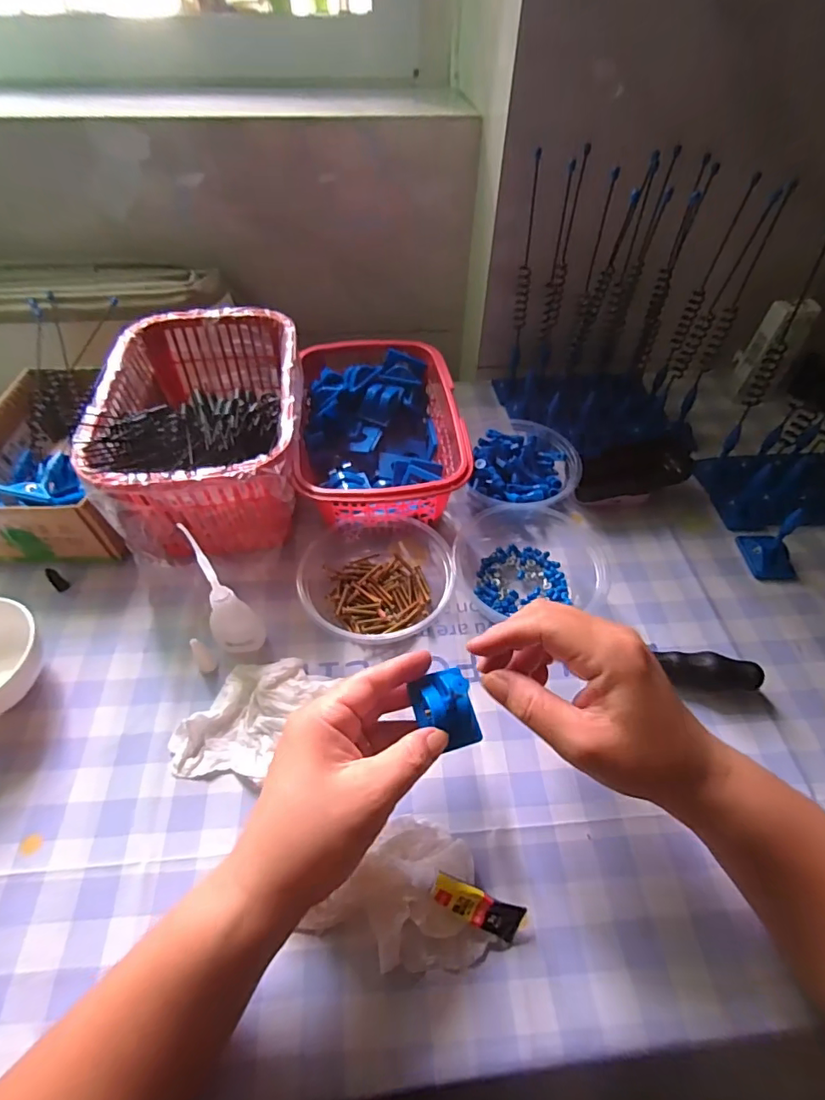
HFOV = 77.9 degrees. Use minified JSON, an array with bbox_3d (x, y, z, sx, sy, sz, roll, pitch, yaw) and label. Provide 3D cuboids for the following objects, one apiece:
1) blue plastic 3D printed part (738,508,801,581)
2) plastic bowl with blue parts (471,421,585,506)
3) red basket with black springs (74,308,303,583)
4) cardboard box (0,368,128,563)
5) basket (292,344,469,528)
[{"bbox_3d":[0.311,-0.005,0.431,0.039,0.046,0.045,1,52,0],"label":"blue plastic 3D printed part"},{"bbox_3d":[0.101,-0.078,0.483,0.098,0.046,0.094,0,52,0],"label":"plastic bowl with blue parts"},{"bbox_3d":[-0.174,-0.102,0.458,0.156,0.115,0.232,-5,53,-5],"label":"red basket with black springs"},{"bbox_3d":[-0.306,-0.077,0.461,0.137,0.075,0.183,1,52,0],"label":"cardboard box"},{"bbox_3d":[-0.030,-0.105,0.482,0.141,0.072,0.200,-5,53,-4],"label":"basket"}]

